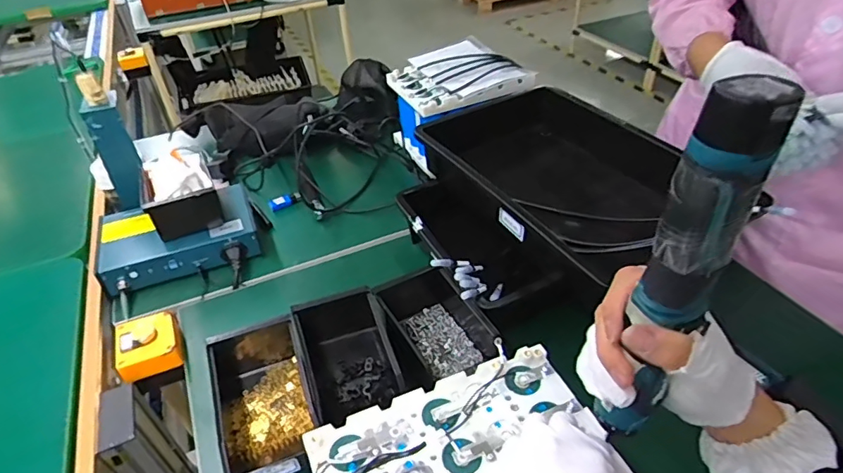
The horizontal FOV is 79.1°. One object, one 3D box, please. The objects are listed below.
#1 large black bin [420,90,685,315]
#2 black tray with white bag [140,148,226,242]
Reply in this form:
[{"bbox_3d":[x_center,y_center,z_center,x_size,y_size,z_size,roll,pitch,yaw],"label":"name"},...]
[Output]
[{"bbox_3d":[0.202,-0.078,0.828,0.309,0.161,0.444,-24,44,-23],"label":"large black bin"},{"bbox_3d":[-0.384,-0.063,0.818,0.106,0.087,0.121,-22,44,-21],"label":"black tray with white bag"}]

